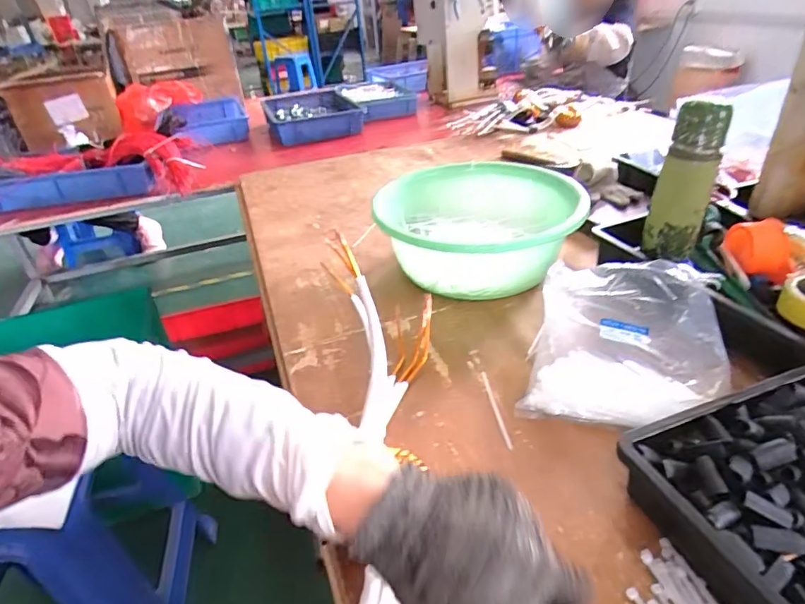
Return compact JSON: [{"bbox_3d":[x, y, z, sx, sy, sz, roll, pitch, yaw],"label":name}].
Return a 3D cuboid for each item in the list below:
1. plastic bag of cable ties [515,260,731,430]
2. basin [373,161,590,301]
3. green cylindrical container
[{"bbox_3d":[0.256,0.041,0.568,0.202,0.106,0.221,6,34,17],"label":"plastic bag of cable ties"},{"bbox_3d":[0.108,-0.107,0.773,0.286,0.151,0.297,-4,33,3],"label":"basin"},{"bbox_3d":[0.372,-0.154,0.647,0.049,0.196,0.049,0,30,0],"label":"green cylindrical container"}]

